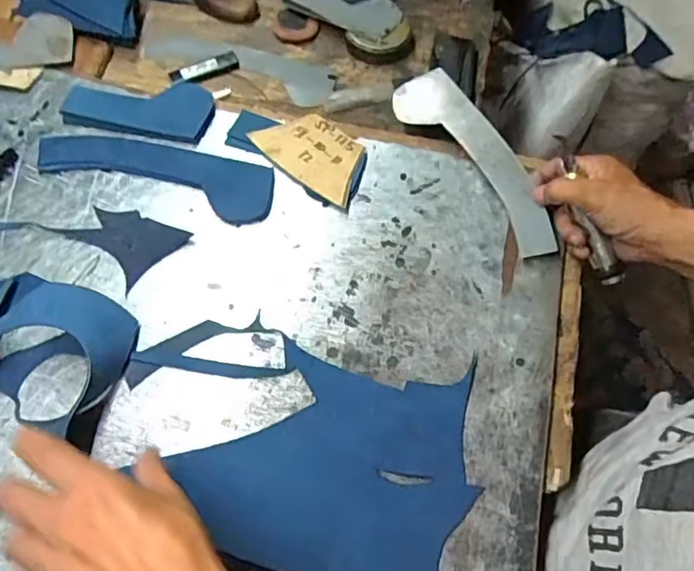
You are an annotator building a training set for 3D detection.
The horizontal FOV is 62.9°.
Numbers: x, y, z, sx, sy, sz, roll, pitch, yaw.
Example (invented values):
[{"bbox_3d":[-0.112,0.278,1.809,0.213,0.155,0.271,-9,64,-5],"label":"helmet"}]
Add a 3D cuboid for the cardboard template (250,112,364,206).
[{"bbox_3d":[-0.036,-0.135,0.570,0.117,0.005,0.072,32,71,12],"label":"cardboard template"}]

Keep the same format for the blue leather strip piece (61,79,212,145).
[{"bbox_3d":[-0.213,-0.186,0.584,0.143,0.010,0.071,9,63,2],"label":"blue leather strip piece"}]

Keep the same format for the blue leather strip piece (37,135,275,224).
[{"bbox_3d":[-0.184,-0.114,0.555,0.229,0.008,0.065,15,66,5],"label":"blue leather strip piece"}]

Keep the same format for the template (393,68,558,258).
[{"bbox_3d":[0.127,-0.127,0.552,0.059,0.011,0.230,-41,67,12],"label":"template"}]

